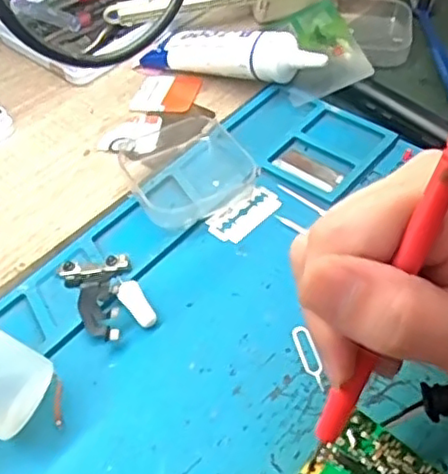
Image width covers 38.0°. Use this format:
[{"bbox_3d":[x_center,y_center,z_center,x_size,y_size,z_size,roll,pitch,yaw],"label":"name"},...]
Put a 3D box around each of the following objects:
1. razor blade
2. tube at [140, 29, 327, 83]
[{"bbox_3d":[0.011,-0.013,0.343,0.023,0.004,0.042,35,60,29],"label":"razor blade"},{"bbox_3d":[0.004,-0.118,0.419,0.126,0.024,0.027,12,48,30],"label":"tube"}]

